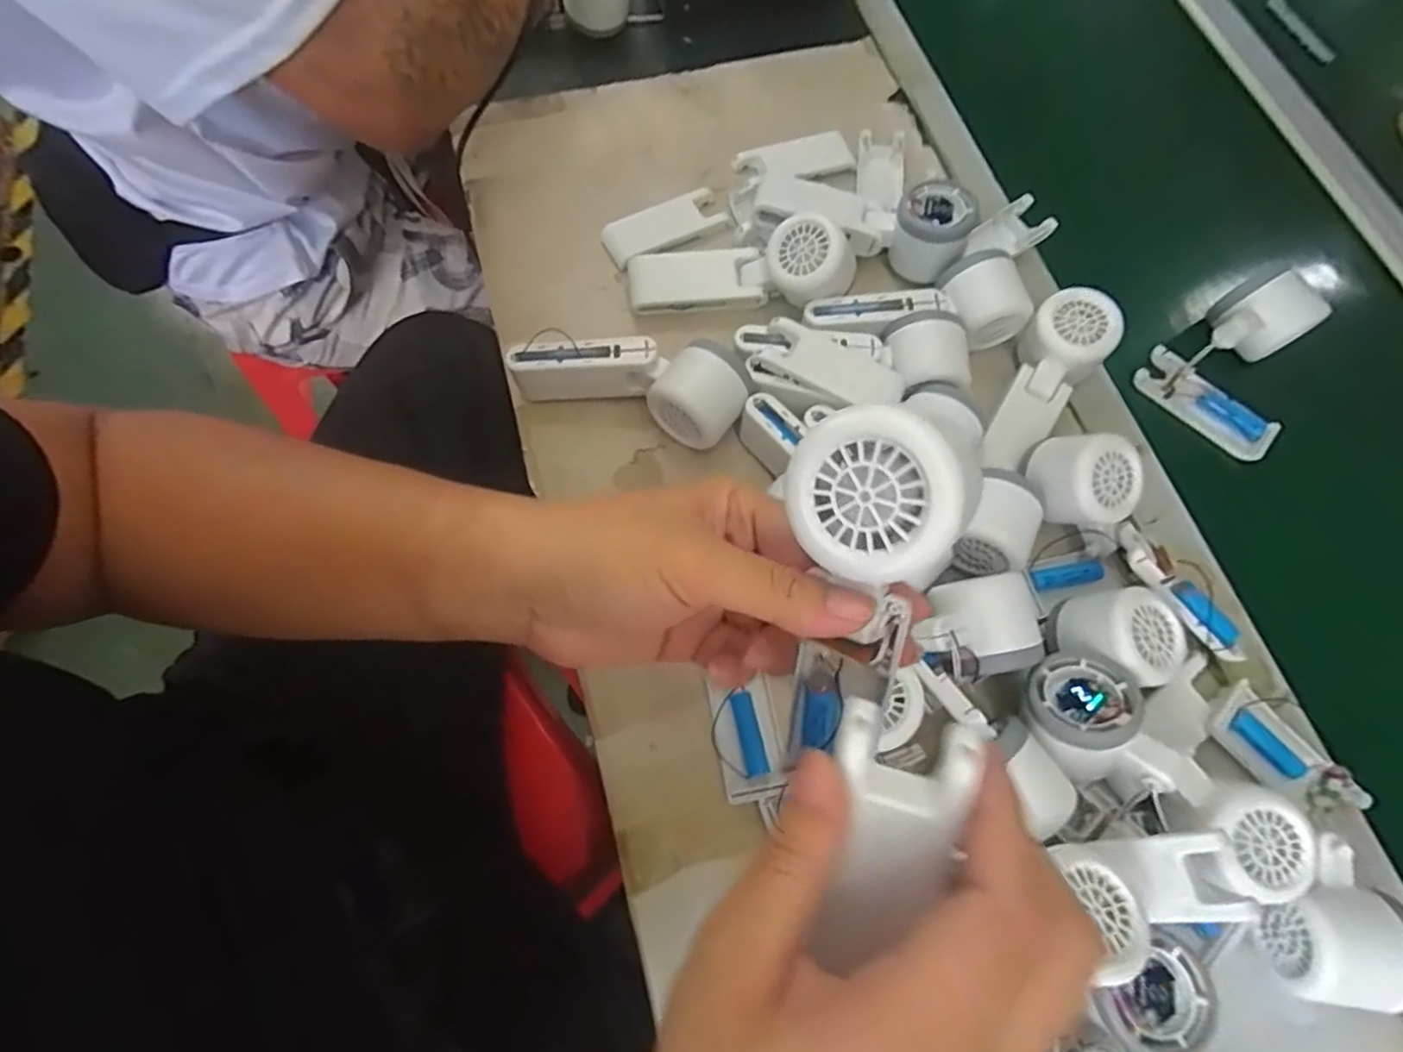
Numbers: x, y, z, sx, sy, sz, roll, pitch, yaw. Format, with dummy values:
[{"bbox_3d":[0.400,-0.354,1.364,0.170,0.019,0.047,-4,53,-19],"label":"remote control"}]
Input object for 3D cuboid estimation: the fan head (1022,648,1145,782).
[{"bbox_3d":[0.219,0.110,0.388,0.059,0.045,0.064,-1,45,18],"label":"fan head"}]

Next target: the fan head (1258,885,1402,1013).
[{"bbox_3d":[0.340,0.224,0.359,0.064,0.050,0.059,6,69,-1],"label":"fan head"}]

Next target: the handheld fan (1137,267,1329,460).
[{"bbox_3d":[0.410,-0.118,0.495,0.109,0.059,0.106,-32,74,-14],"label":"handheld fan"}]

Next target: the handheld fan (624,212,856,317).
[{"bbox_3d":[0.028,-0.188,0.500,0.164,0.048,0.047,-3,69,14],"label":"handheld fan"}]

